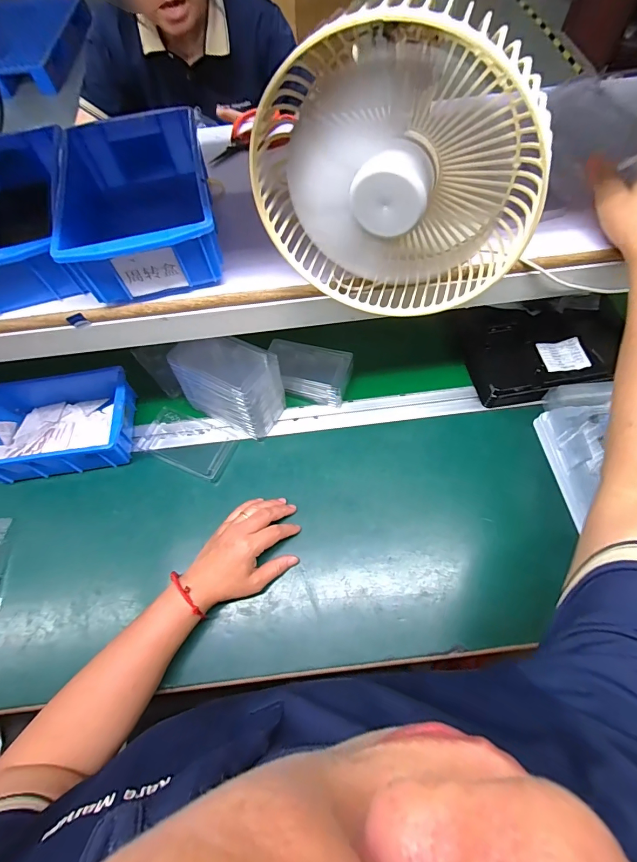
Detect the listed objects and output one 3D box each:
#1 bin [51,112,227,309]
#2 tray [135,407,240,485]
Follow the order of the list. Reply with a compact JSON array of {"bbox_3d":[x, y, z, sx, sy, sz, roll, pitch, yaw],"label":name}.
[{"bbox_3d":[-0.174,-0.219,0.395,0.132,0.077,0.197,-14,64,-4],"label":"bin"},{"bbox_3d":[-0.187,0.016,0.565,0.135,0.011,0.080,19,66,12],"label":"tray"}]

